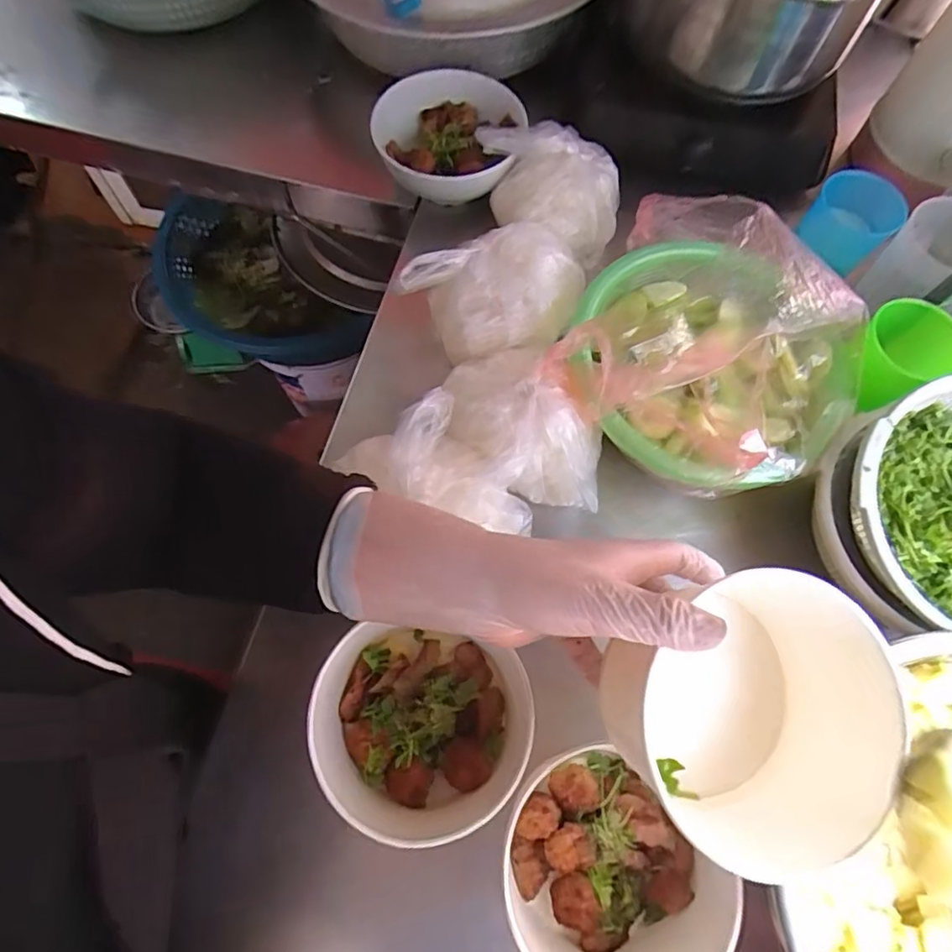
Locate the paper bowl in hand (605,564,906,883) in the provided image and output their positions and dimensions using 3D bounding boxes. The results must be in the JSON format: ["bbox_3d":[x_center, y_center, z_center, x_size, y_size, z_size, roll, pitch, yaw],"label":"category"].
[{"bbox_3d":[0.146,0.127,0.315,0.126,0.073,0.125,1,69,-3],"label":"paper bowl in hand"}]

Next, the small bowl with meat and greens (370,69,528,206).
[{"bbox_3d":[-0.025,-0.338,0.584,0.147,0.061,0.135,1,69,-3],"label":"small bowl with meat and greens"}]

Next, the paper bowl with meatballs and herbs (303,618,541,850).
[{"bbox_3d":[-0.033,0.171,0.401,0.142,0.095,0.123,8,69,0],"label":"paper bowl with meatballs and herbs"}]

